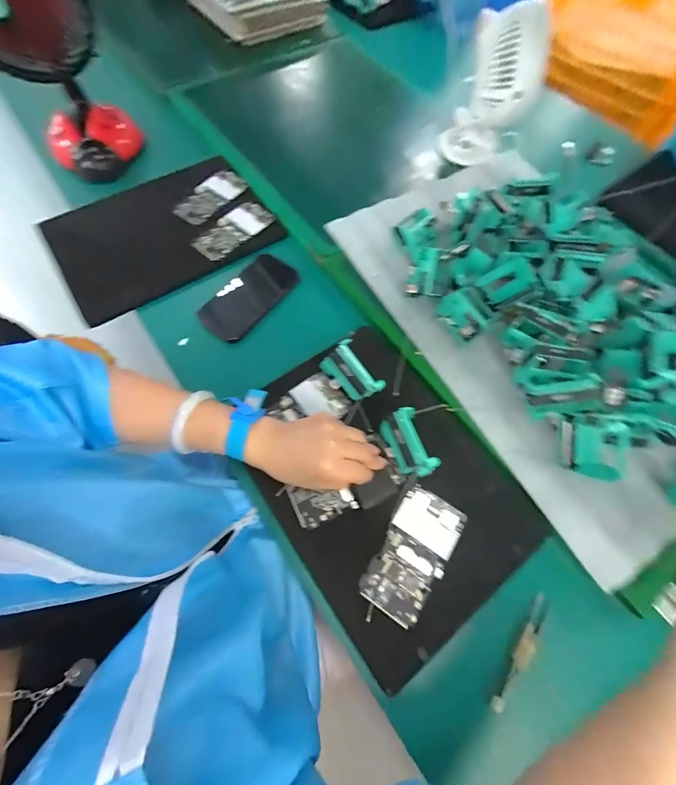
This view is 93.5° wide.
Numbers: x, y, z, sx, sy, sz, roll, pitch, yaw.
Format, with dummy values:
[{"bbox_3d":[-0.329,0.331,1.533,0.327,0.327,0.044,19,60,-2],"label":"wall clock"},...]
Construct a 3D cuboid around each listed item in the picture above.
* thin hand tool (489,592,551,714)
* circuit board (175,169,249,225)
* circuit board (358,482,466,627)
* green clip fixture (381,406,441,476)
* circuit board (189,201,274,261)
[{"bbox_3d":[0.196,0.273,0.335,0.019,0.007,0.120,35,71,12],"label":"thin hand tool"},{"bbox_3d":[-0.215,-0.336,0.545,0.054,0.013,0.132,39,73,-5],"label":"circuit board"},{"bbox_3d":[0.083,0.172,0.343,0.069,0.007,0.128,30,69,12],"label":"circuit board"},{"bbox_3d":[0.077,0.060,0.359,0.037,0.054,0.070,-18,69,-9],"label":"green clip fixture"},{"bbox_3d":[-0.172,-0.268,0.525,0.134,0.010,0.055,-43,91,-14],"label":"circuit board"}]

